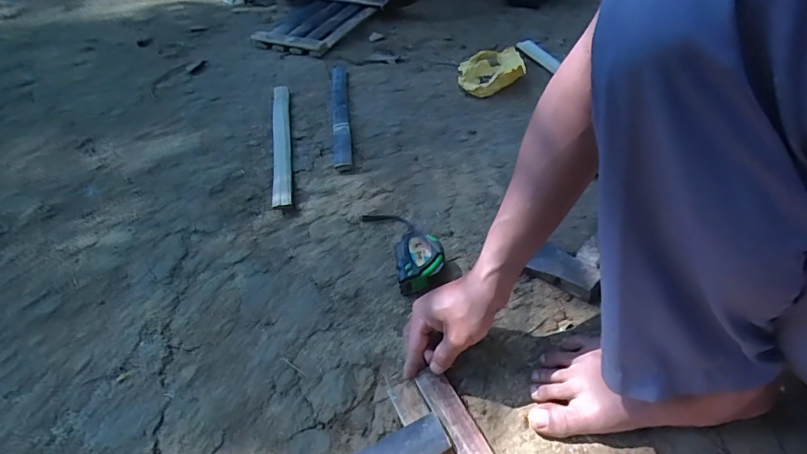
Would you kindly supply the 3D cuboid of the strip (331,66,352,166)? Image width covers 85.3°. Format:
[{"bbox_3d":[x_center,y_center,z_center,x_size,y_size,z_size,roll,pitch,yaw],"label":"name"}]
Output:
[{"bbox_3d":[-0.122,-0.230,0.842,0.033,0.025,0.346,-7,49,-3],"label":"strip"}]

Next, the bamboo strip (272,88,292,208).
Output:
[{"bbox_3d":[-0.220,-0.158,0.788,0.029,0.022,0.348,-10,50,-6],"label":"bamboo strip"}]

